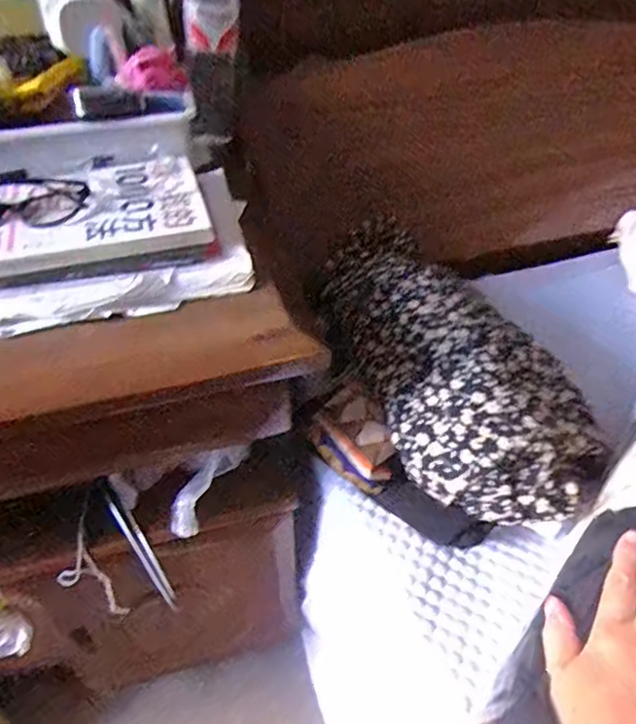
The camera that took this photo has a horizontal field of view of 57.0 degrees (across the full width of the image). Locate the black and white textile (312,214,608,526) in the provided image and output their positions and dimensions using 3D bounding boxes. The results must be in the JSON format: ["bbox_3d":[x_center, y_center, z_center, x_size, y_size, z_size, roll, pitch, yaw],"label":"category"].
[{"bbox_3d":[0.117,-0.011,0.602,0.173,0.089,0.391,-21,45,-20],"label":"black and white textile"}]

